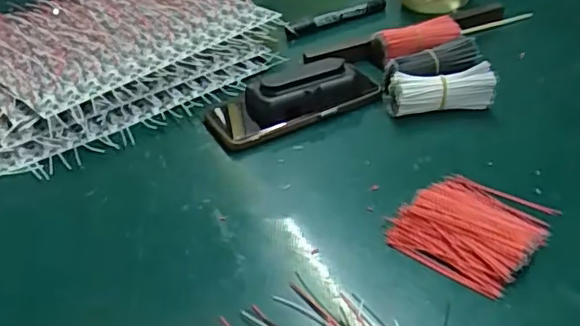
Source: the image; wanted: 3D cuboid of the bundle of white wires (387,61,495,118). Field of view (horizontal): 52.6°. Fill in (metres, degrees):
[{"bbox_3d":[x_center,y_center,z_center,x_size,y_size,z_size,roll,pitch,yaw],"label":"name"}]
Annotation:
[{"bbox_3d":[0.137,-0.065,0.535,0.090,0.044,0.030,-3,37,5],"label":"bundle of white wires"}]

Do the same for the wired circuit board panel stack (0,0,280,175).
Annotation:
[{"bbox_3d":[-0.219,-0.138,0.694,0.337,0.052,0.337,-27,41,-25],"label":"wired circuit board panel stack"}]

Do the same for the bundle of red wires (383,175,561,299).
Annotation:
[{"bbox_3d":[0.128,0.043,0.410,0.097,0.014,0.090,-33,44,-31],"label":"bundle of red wires"}]

